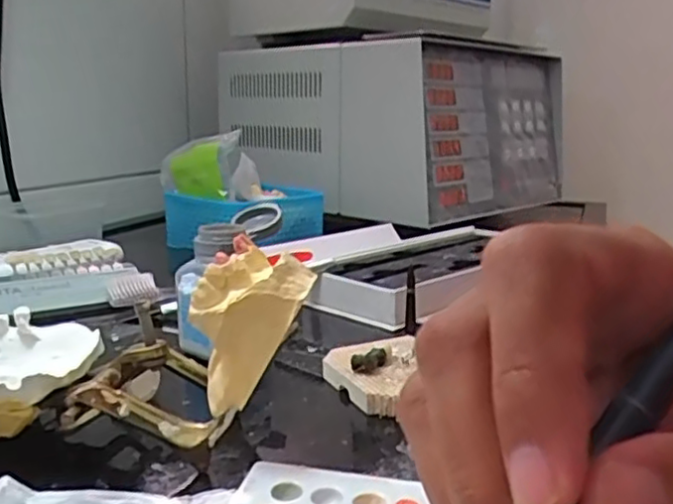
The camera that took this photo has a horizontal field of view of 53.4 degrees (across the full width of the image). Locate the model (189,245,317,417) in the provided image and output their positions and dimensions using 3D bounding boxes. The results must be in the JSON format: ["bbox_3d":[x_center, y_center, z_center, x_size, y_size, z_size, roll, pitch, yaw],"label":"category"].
[{"bbox_3d":[-0.030,0.037,0.246,0.040,0.071,0.027,-1,11,-5],"label":"model"}]

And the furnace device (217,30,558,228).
[{"bbox_3d":[0.078,-0.172,0.921,0.355,0.199,0.356,12,16,44],"label":"furnace device"}]

